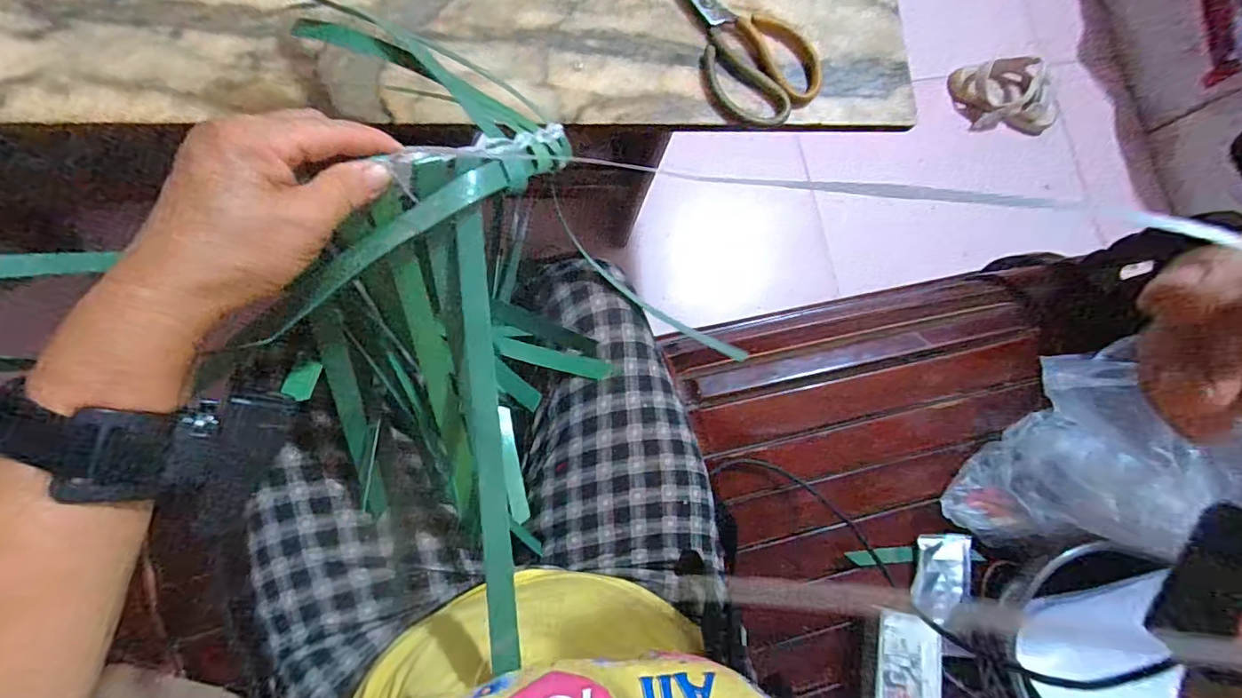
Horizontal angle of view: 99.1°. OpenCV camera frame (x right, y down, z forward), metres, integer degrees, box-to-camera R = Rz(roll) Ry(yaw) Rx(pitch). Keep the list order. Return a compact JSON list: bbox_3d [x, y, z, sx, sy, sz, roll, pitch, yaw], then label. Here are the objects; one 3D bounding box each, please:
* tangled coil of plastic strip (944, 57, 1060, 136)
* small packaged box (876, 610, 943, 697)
[{"bbox_3d":[0.811,-0.523,1.082,0.224,0.092,0.133,-1,82,-7],"label":"tangled coil of plastic strip"},{"bbox_3d":[0.281,0.336,0.516,0.054,0.025,0.138,15,68,-5],"label":"small packaged box"}]

